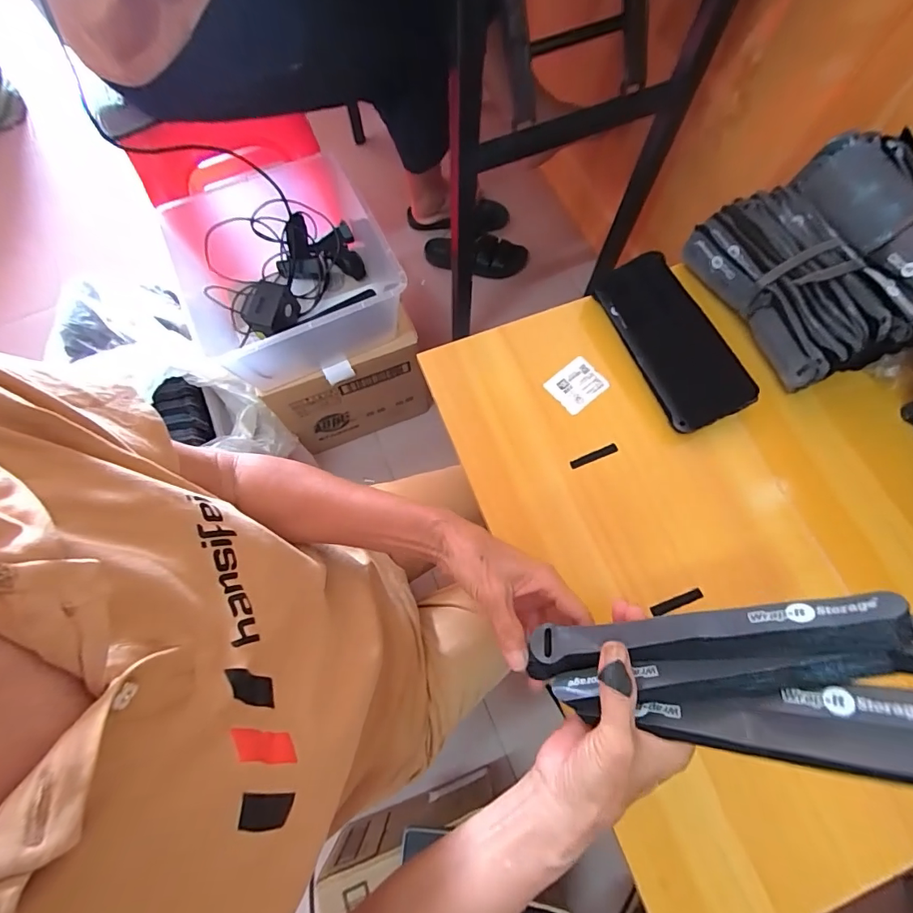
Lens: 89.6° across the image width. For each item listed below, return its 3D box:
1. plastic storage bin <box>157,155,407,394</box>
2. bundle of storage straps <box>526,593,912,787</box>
[{"bbox_3d":[-0.256,-0.288,0.749,0.299,0.155,0.314,-23,73,-6],"label":"plastic storage bin"},{"bbox_3d":[0.147,0.124,0.265,0.217,0.021,0.079,-9,69,32],"label":"bundle of storage straps"}]

